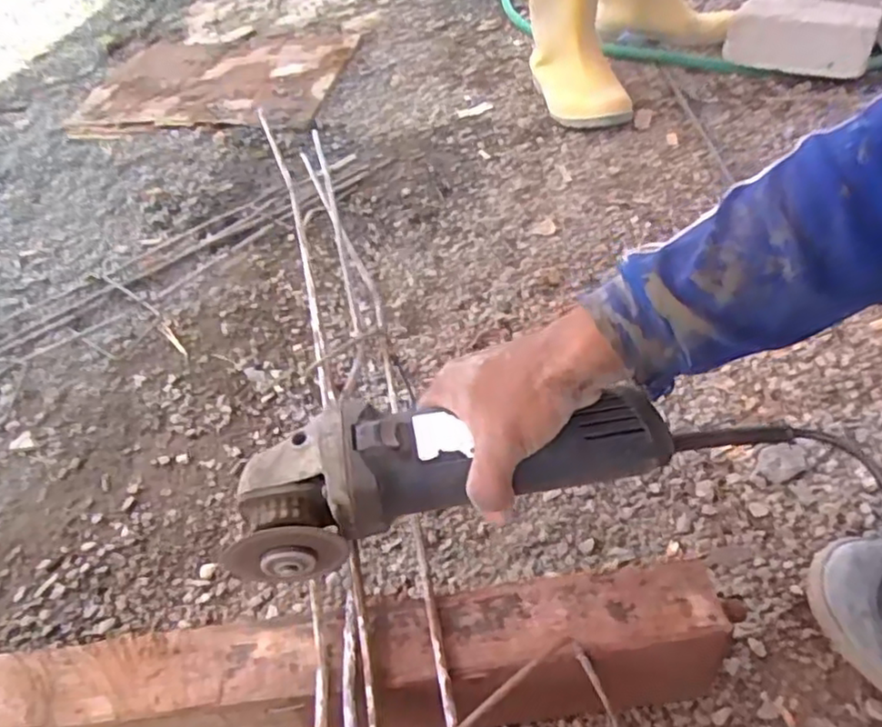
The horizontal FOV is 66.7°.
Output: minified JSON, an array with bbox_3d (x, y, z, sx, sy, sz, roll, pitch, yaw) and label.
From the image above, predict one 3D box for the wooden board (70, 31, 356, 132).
[{"bbox_3d":[-0.401,-0.521,1.218,0.427,0.030,0.411,3,46,8],"label":"wooden board"}]

